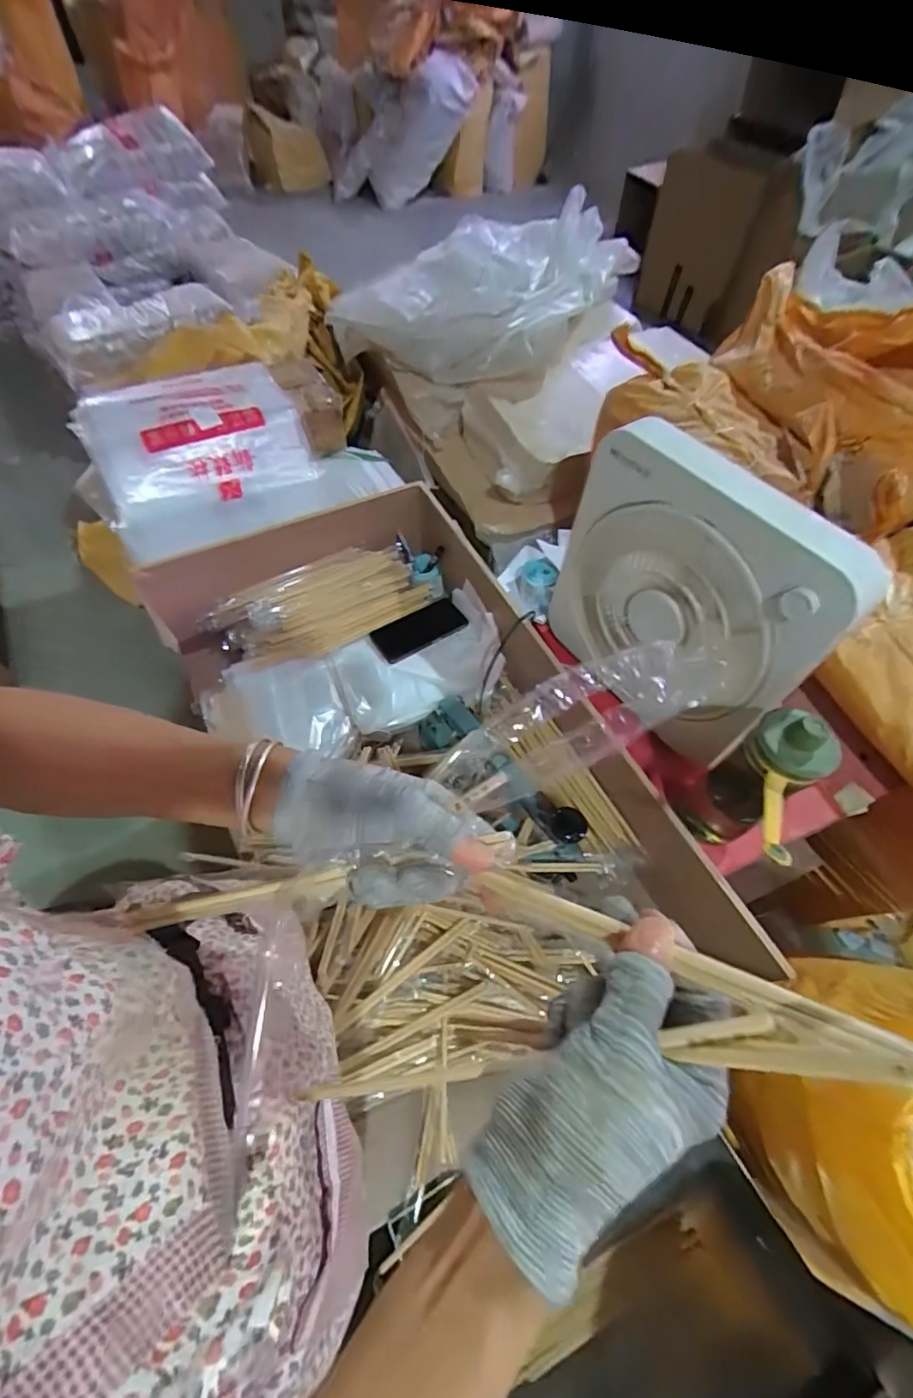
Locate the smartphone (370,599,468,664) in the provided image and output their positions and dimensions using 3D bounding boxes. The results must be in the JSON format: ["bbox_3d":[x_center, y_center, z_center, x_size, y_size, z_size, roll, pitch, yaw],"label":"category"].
[{"bbox_3d":[-0.063,-0.122,0.936,0.166,0.013,0.078,-31,64,-19],"label":"smartphone"}]

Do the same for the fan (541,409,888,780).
[{"bbox_3d":[0.261,-0.118,0.637,0.073,0.323,0.317,-30,63,-19],"label":"fan"}]

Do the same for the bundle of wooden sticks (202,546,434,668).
[{"bbox_3d":[-0.241,-0.173,0.953,0.380,0.044,0.183,-26,62,-17],"label":"bundle of wooden sticks"}]

